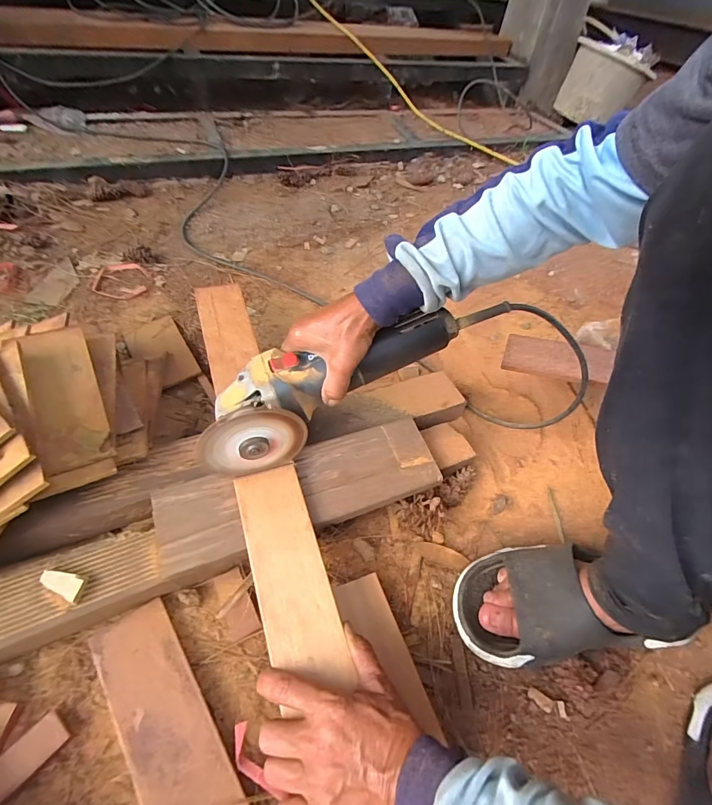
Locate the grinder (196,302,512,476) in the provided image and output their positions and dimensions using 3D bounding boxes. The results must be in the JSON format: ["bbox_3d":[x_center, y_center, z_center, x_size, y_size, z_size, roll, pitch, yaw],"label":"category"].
[{"bbox_3d":[-0.006,-0.034,0.415,0.327,0.078,0.081,-27,57,-6],"label":"grinder"}]

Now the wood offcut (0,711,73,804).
[{"bbox_3d":[-0.262,0.280,0.308,0.028,0.009,0.064,32,40,19],"label":"wood offcut"}]

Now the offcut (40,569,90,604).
[{"bbox_3d":[-0.264,0.162,0.357,0.040,0.008,0.021,25,52,-1],"label":"offcut"}]

